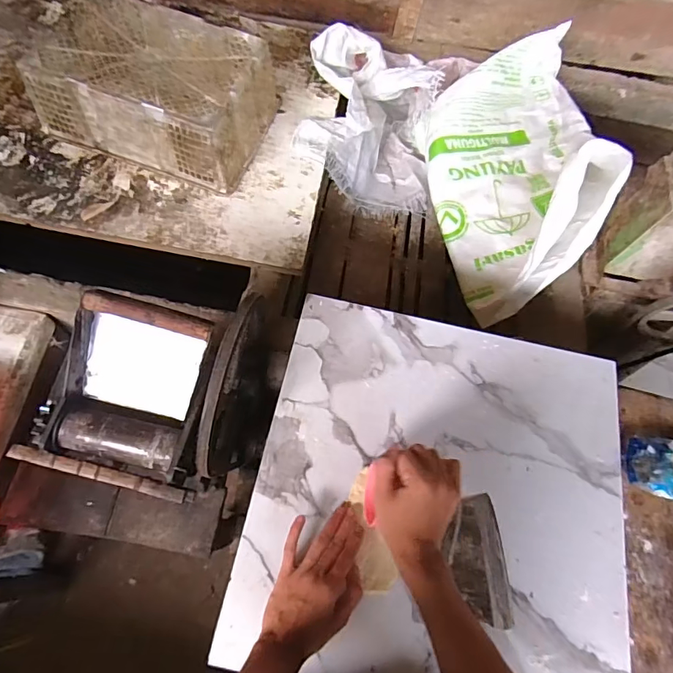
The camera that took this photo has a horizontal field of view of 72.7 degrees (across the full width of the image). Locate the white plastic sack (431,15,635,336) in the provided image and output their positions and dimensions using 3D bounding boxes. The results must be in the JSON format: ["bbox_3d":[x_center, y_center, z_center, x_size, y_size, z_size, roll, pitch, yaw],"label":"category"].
[{"bbox_3d":[0.417,-0.430,1.079,0.388,0.253,0.743,13,66,-2],"label":"white plastic sack"}]

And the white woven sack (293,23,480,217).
[{"bbox_3d":[0.116,-0.594,1.238,0.387,0.263,0.459,12,66,-2],"label":"white woven sack"}]

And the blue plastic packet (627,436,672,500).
[{"bbox_3d":[0.481,0.193,0.661,0.133,0.045,0.085,14,66,-1],"label":"blue plastic packet"}]

